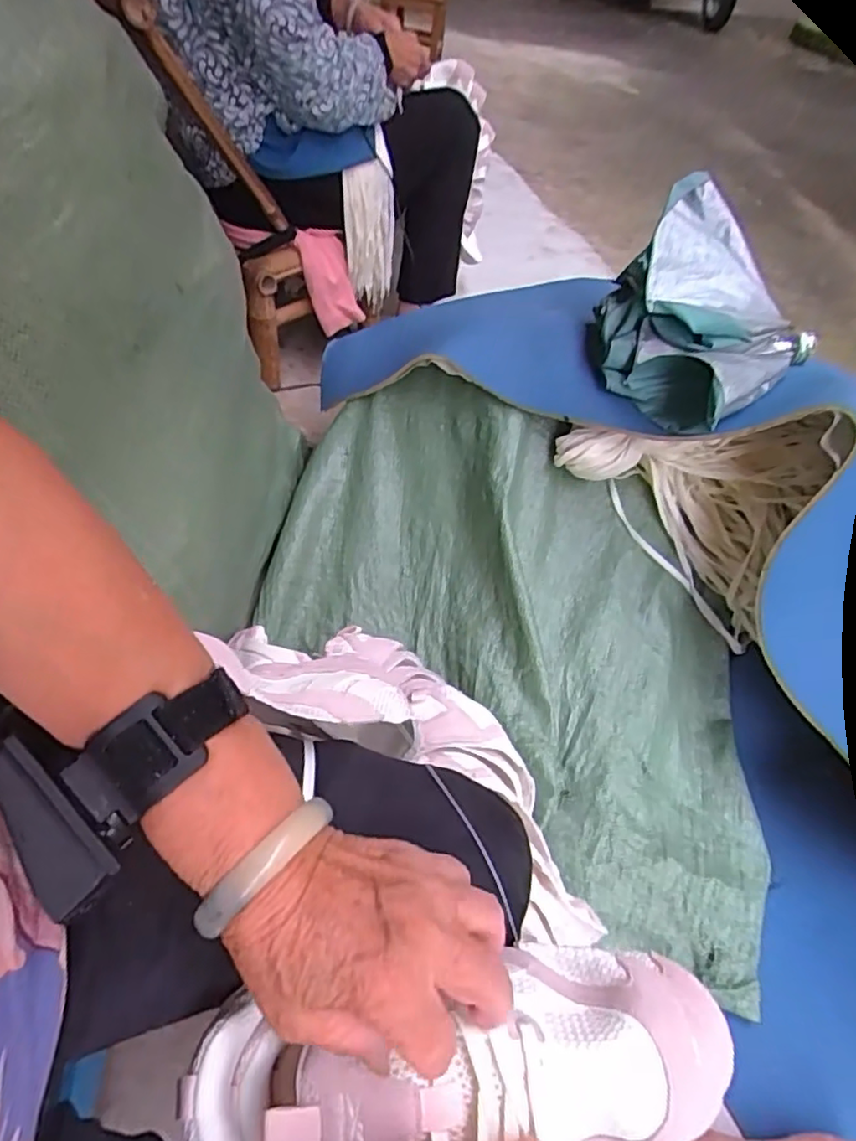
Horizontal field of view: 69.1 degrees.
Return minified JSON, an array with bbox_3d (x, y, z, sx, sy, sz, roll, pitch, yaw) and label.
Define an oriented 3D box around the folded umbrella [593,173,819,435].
[{"bbox_3d":[0.310,-0.298,0.701,0.213,0.158,0.233,-28,58,-24],"label":"folded umbrella"}]

